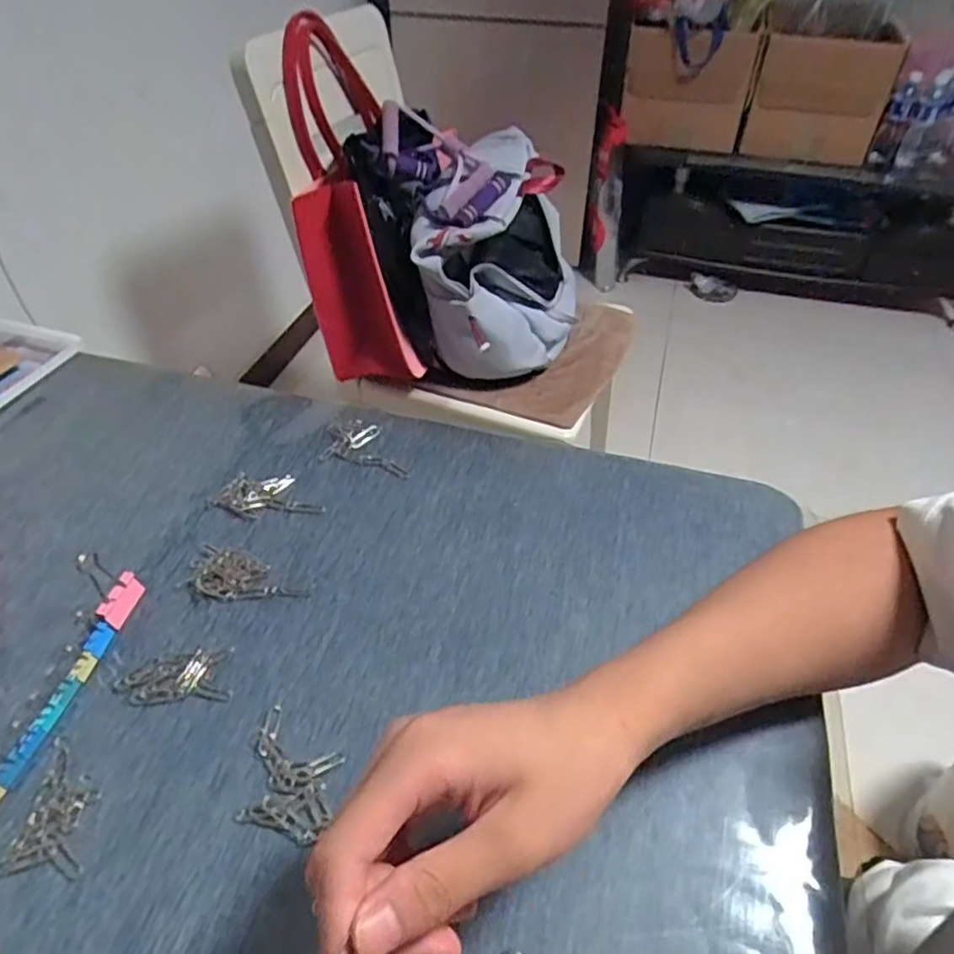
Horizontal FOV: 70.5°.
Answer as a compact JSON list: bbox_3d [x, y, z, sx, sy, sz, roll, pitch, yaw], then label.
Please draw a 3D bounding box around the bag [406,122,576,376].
[{"bbox_3d":[0.042,-0.365,1.104,0.243,0.272,0.327,6,44,5],"label":"bag"}]

